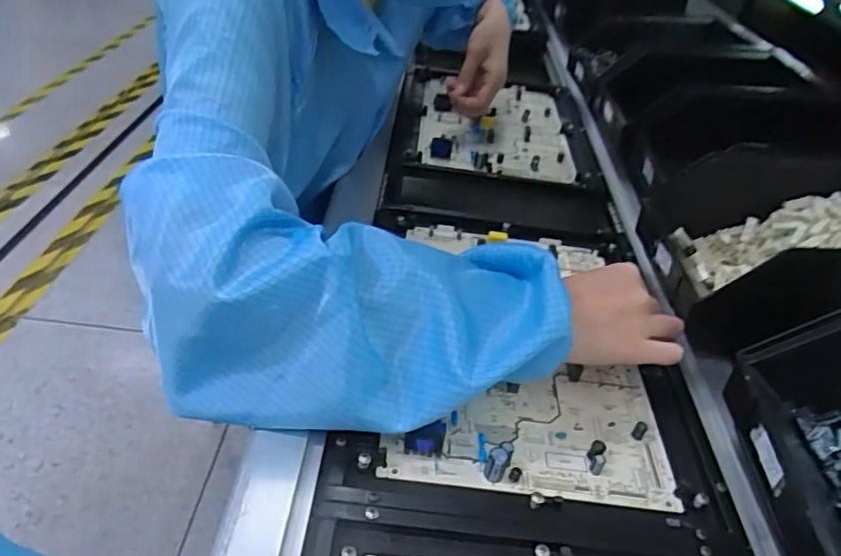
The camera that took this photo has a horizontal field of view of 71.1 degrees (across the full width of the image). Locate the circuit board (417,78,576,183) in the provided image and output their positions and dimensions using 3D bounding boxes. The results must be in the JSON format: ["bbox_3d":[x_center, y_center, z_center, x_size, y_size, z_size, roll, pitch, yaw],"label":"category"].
[{"bbox_3d":[0.101,-0.211,0.810,0.197,0.025,0.287,8,40,-2],"label":"circuit board"}]

